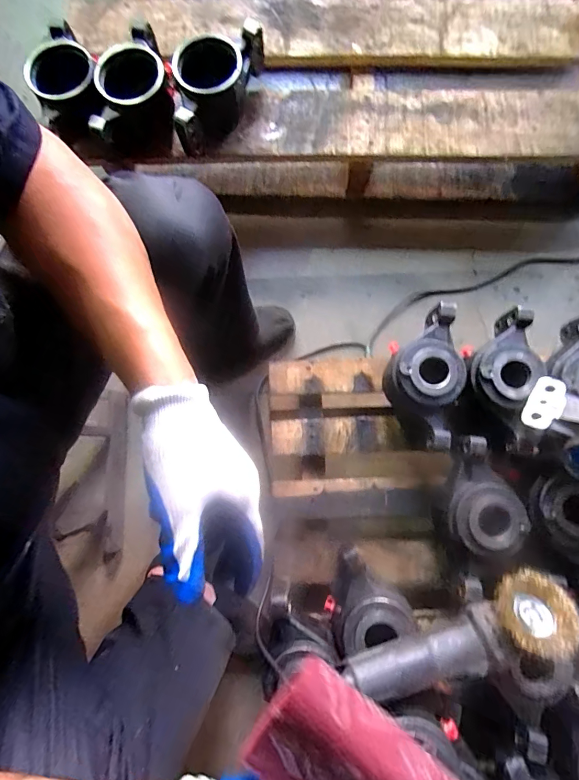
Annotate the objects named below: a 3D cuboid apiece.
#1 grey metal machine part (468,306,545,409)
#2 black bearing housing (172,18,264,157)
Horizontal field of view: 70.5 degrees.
[{"bbox_3d":[0.336,-0.050,0.637,0.095,0.071,0.169,23,68,4],"label":"grey metal machine part"},{"bbox_3d":[-0.135,-0.526,0.717,0.123,0.084,0.218,17,82,4],"label":"black bearing housing"}]

